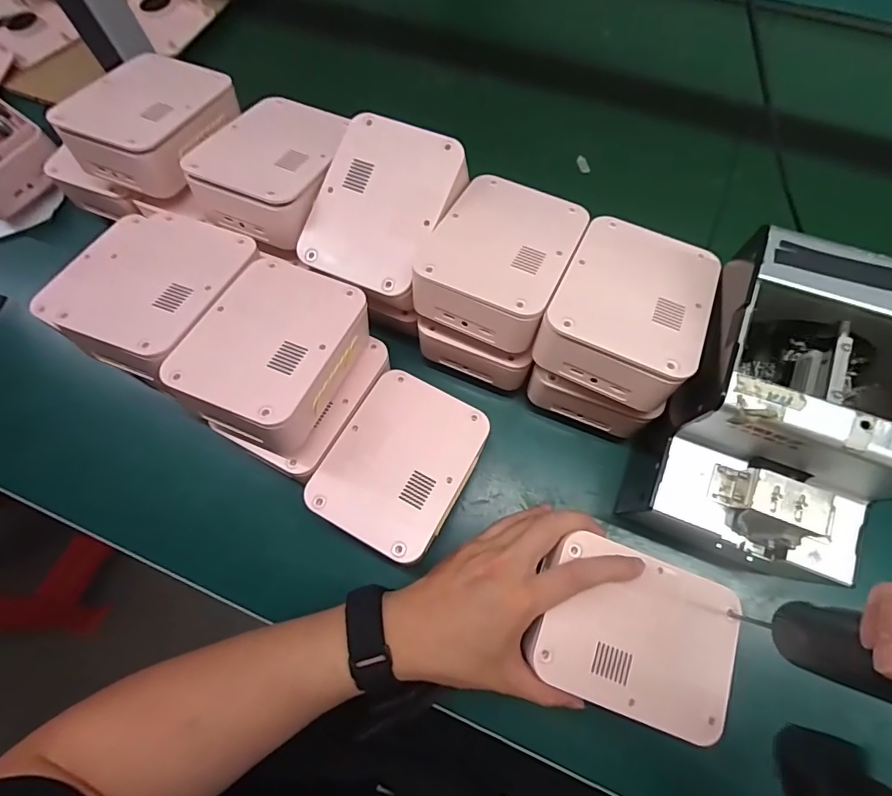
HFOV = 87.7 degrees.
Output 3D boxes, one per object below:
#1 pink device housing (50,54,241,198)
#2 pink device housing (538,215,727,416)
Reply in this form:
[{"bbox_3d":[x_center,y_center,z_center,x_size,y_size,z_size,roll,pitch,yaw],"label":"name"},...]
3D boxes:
[{"bbox_3d":[-0.253,-0.243,0.399,0.093,0.052,0.119,22,69,10],"label":"pink device housing"},{"bbox_3d":[0.129,-0.066,0.324,0.097,0.039,0.125,23,69,11],"label":"pink device housing"}]

